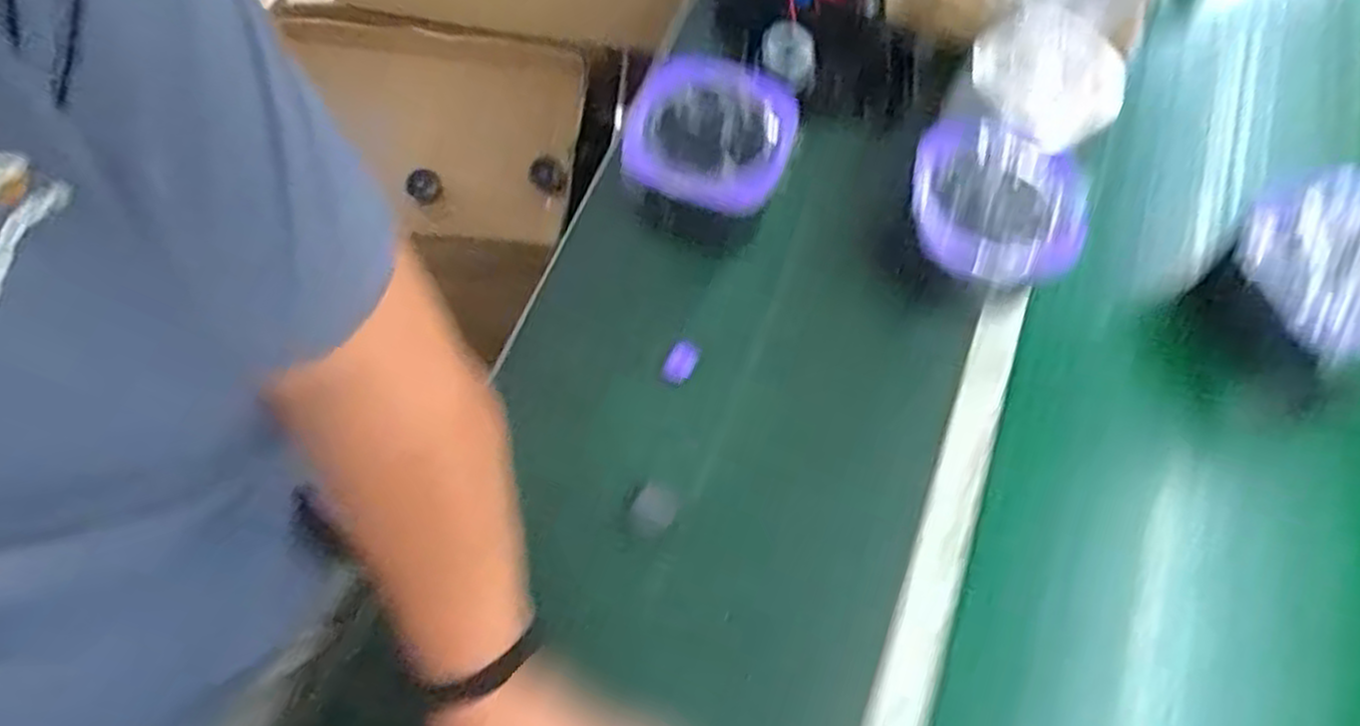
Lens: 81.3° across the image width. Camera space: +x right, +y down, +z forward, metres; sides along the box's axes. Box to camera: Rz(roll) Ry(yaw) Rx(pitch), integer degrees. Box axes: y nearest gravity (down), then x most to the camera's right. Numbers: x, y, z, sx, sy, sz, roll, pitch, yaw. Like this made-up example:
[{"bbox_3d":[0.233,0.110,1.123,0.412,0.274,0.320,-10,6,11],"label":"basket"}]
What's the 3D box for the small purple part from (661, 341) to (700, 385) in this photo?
[{"bbox_3d":[0.000,0.001,0.721,0.024,0.024,0.035,31,70,12],"label":"small purple part"}]

